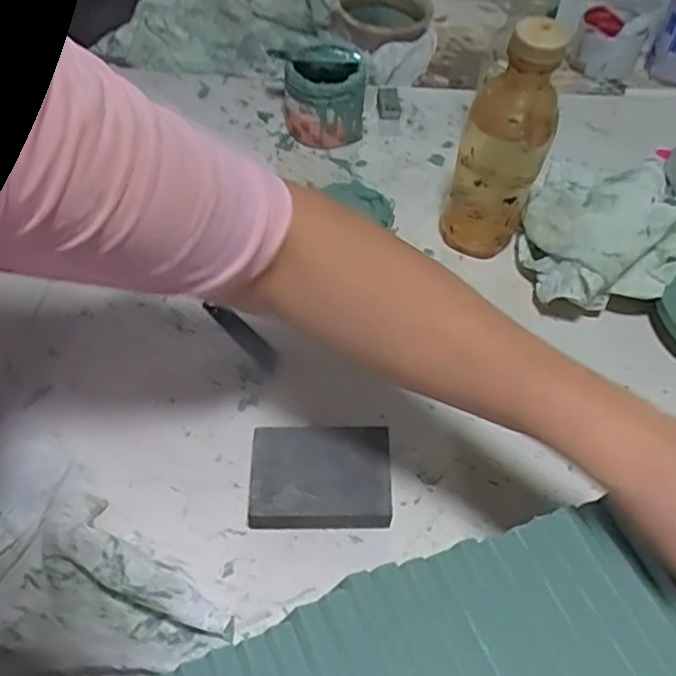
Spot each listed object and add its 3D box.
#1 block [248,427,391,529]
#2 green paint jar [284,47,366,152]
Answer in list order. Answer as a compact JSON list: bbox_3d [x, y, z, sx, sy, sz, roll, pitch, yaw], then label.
[{"bbox_3d":[-0.013,0.099,0.471,0.096,0.026,0.069,1,55,-1],"label":"block"},{"bbox_3d":[-0.014,-0.248,0.683,0.081,0.074,0.076,1,55,-1],"label":"green paint jar"}]

